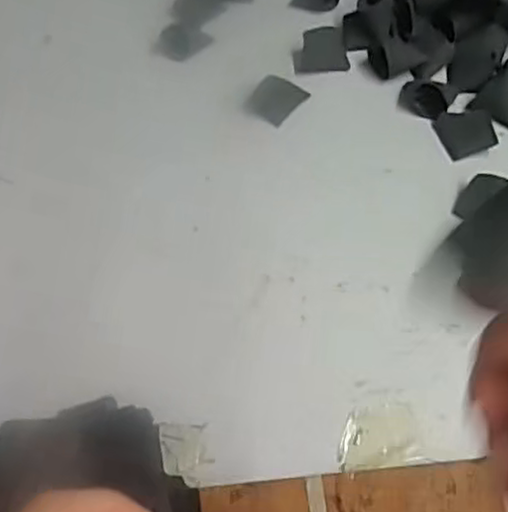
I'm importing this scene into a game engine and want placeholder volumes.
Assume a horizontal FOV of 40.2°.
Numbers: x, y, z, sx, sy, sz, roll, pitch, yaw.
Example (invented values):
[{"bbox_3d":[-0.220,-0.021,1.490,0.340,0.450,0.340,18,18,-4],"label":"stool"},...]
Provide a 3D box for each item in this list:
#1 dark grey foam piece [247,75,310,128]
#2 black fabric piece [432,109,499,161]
[{"bbox_3d":[0.020,-0.133,0.573,0.034,0.020,0.042,33,62,22],"label":"dark grey foam piece"},{"bbox_3d":[0.168,-0.100,0.548,0.041,0.009,0.043,-19,59,6],"label":"black fabric piece"}]

